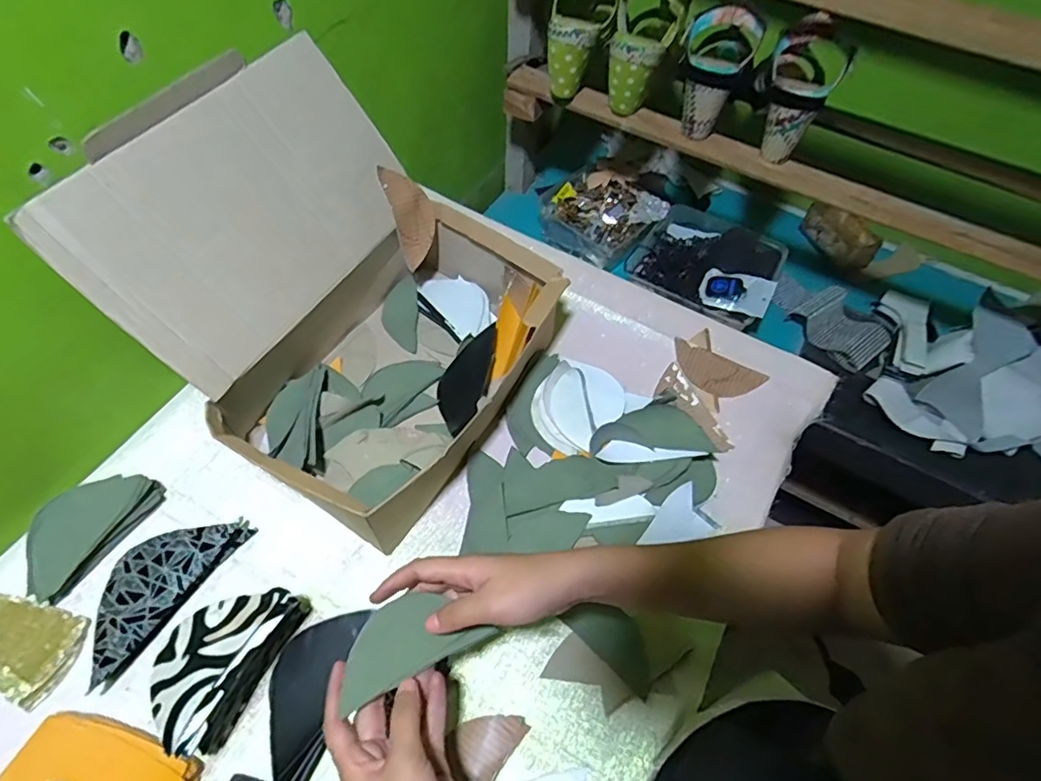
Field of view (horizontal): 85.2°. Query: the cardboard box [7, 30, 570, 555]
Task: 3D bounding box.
[{"bbox_3d":[-0.162,-0.093,0.544,0.320,0.251,0.335,27,60,13],"label":"cardboard box"}]

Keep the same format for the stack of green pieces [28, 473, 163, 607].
[{"bbox_3d":[-0.399,0.123,0.519,0.056,0.033,0.122,30,60,15],"label":"stack of green pieces"}]

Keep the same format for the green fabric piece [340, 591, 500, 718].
[{"bbox_3d":[-0.079,0.176,0.406,0.103,0.004,0.052,-22,61,-19],"label":"green fabric piece"}]

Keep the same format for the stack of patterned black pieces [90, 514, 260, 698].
[{"bbox_3d":[-0.327,0.170,0.505,0.075,0.017,0.156,26,59,12],"label":"stack of patterned black pieces"}]

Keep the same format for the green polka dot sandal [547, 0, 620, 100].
[{"bbox_3d":[0.063,-0.443,0.702,0.079,0.140,0.065,26,33,12],"label":"green polka dot sandal"}]

